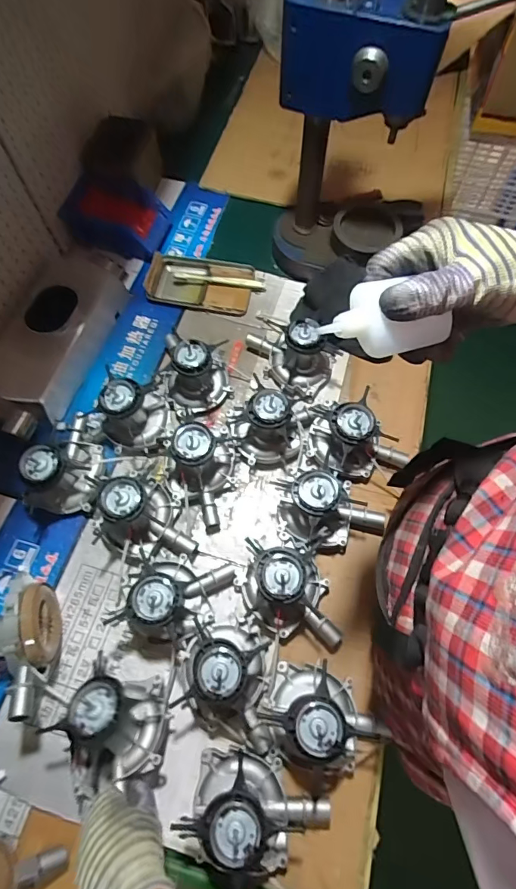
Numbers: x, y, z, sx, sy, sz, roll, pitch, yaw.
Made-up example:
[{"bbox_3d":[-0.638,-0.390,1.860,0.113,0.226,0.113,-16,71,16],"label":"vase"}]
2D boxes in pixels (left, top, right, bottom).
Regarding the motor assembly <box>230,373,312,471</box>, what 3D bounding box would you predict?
[{"bbox_3d":[0.016,-0.031,0.669,0.116,0.100,0.112,7,66,3],"label":"motor assembly"}]

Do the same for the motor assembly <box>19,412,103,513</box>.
[{"bbox_3d":[-0.285,0.038,0.635,0.118,0.104,0.123,19,67,8],"label":"motor assembly"}]

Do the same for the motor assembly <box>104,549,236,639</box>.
[{"bbox_3d":[-0.107,0.197,0.570,0.127,0.100,0.106,10,66,4],"label":"motor assembly"}]

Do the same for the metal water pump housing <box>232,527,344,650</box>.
[{"bbox_3d":[0.040,0.189,0.572,0.128,0.100,0.145,-2,66,-1],"label":"metal water pump housing"}]

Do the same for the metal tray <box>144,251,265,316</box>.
[{"bbox_3d":[-0.101,-0.313,0.830,0.210,0.028,0.122,7,66,3],"label":"metal tray"}]

